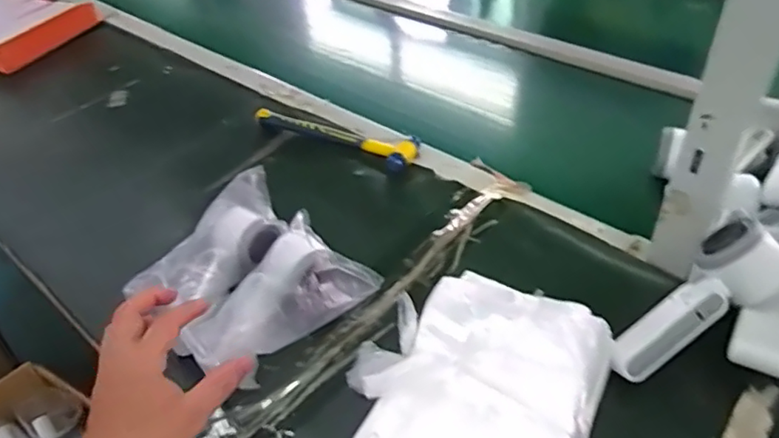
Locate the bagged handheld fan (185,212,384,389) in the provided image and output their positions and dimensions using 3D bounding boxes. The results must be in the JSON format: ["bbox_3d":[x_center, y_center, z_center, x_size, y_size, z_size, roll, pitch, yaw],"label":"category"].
[{"bbox_3d":[-0.101,0.082,0.558,0.091,0.058,0.178,22,50,27],"label":"bagged handheld fan"}]

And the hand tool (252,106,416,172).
[{"bbox_3d":[-0.074,-0.113,0.783,0.238,0.022,0.055,19,49,25],"label":"hand tool"}]

